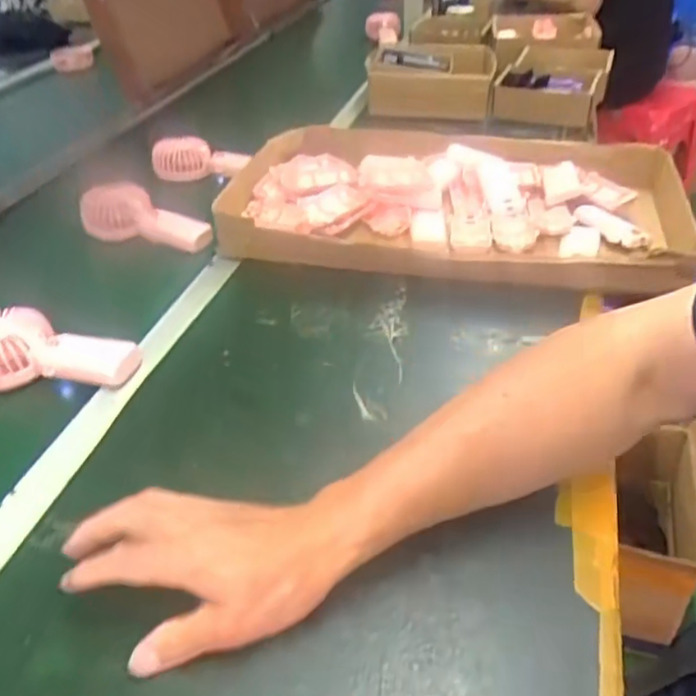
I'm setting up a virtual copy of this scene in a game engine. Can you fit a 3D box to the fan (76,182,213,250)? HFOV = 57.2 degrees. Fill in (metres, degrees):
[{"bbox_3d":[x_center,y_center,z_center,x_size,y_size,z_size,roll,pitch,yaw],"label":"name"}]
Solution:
[{"bbox_3d":[-0.254,-0.168,0.812,0.187,0.056,0.066,9,40,17],"label":"fan"}]

